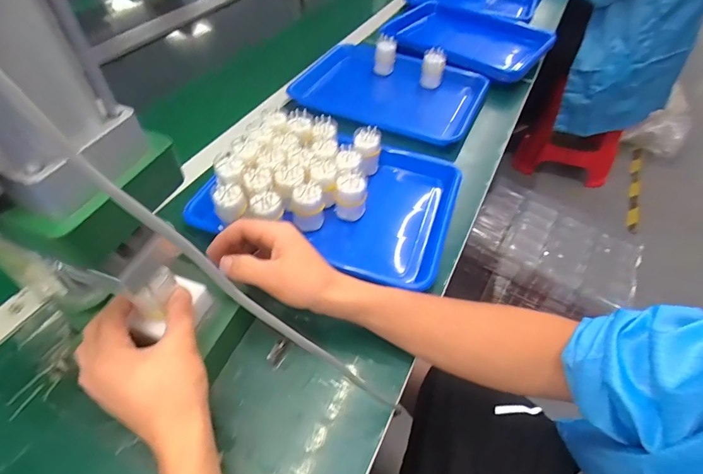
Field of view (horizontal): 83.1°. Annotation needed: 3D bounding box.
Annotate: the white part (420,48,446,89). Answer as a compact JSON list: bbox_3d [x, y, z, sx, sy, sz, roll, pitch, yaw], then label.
[{"bbox_3d":[0.159,-0.329,0.773,0.044,0.067,0.042,9,49,7],"label":"white part"}]

